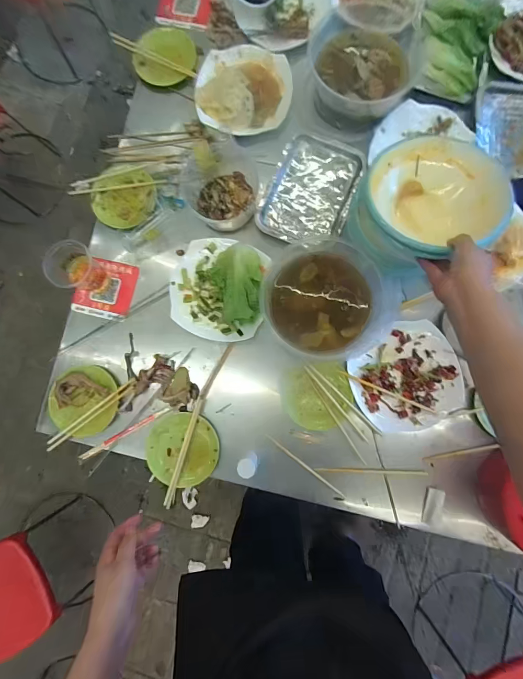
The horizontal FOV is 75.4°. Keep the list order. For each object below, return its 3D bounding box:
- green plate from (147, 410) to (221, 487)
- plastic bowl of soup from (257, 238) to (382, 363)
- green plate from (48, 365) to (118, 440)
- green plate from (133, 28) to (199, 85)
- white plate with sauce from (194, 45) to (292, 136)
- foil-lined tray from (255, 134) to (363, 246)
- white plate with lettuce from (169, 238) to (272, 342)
[{"bbox_3d":[-0.166,0.234,0.720,0.148,0.027,0.145,0,86,3],"label":"green plate"},{"bbox_3d":[0.118,-0.090,0.698,0.243,0.083,0.266,0,86,3],"label":"plastic bowl of soup"},{"bbox_3d":[-0.388,0.135,0.736,0.148,0.034,0.149,0,86,3],"label":"green plate"},{"bbox_3d":[-0.235,-0.683,0.823,0.127,0.031,0.144,20,84,-10],"label":"green plate"},{"bbox_3d":[-0.042,-0.578,0.773,0.217,0.035,0.217,0,86,3],"label":"white plate with sauce"},{"bbox_3d":[0.113,-0.338,0.772,0.190,0.025,0.259,23,87,4],"label":"foil-lined tray"},{"bbox_3d":[-0.096,-0.112,0.732,0.203,0.073,0.218,0,86,3],"label":"white plate with lettuce"}]

